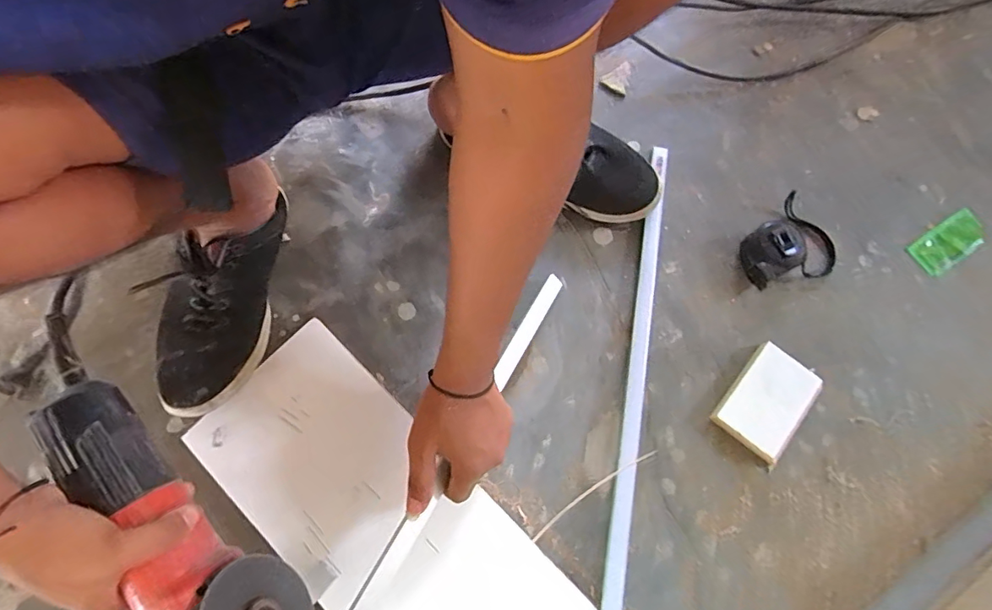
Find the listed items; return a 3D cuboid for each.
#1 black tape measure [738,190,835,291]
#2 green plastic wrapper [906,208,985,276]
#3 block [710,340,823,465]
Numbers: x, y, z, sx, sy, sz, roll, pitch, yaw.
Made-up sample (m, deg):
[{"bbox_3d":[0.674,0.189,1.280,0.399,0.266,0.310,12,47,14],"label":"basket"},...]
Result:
[{"bbox_3d":[0.328,-0.063,0.547,0.117,0.038,0.090,-38,78,-10],"label":"black tape measure"},{"bbox_3d":[0.506,-0.071,0.554,0.086,0.018,0.044,-33,77,-9],"label":"green plastic wrapper"},{"bbox_3d":[0.275,0.096,0.505,0.069,0.026,0.102,36,77,9],"label":"block"}]

